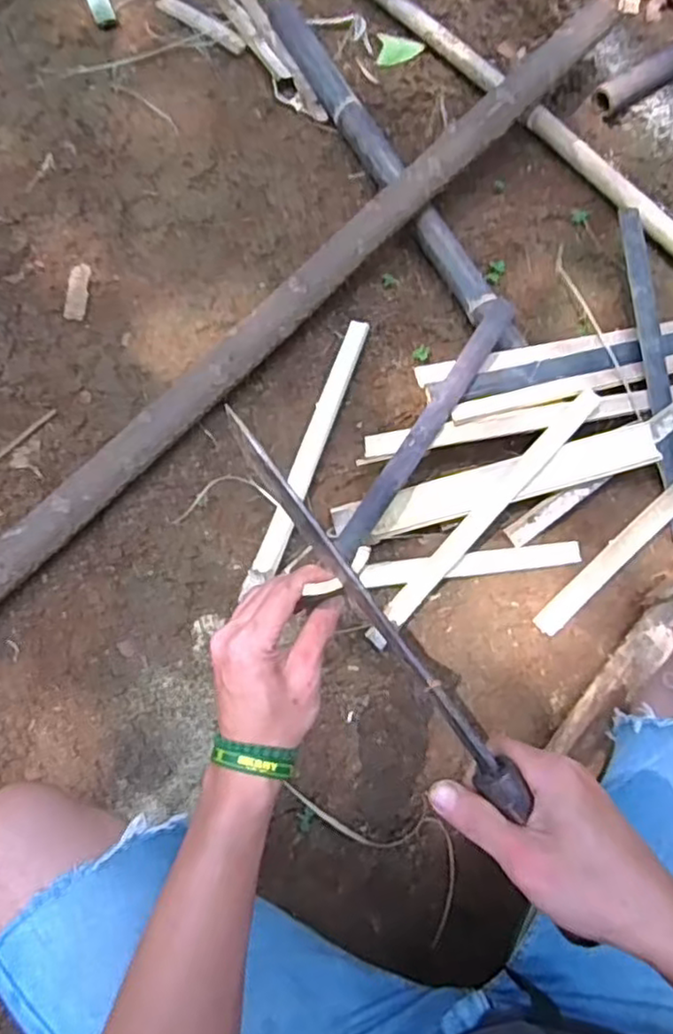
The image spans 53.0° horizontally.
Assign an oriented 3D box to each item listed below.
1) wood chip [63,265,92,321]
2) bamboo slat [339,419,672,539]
[{"bbox_3d":[-0.379,-0.328,0.985,0.029,0.006,0.088,4,77,1],"label":"wood chip"},{"bbox_3d":[0.206,-0.041,0.878,0.424,0.014,0.055,-16,93,1],"label":"bamboo slat"}]

